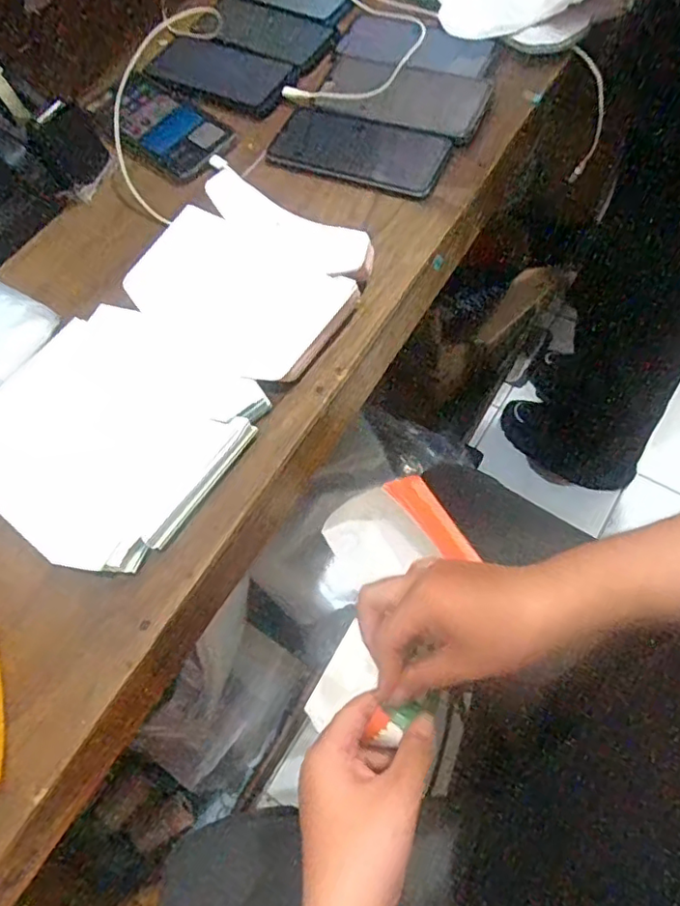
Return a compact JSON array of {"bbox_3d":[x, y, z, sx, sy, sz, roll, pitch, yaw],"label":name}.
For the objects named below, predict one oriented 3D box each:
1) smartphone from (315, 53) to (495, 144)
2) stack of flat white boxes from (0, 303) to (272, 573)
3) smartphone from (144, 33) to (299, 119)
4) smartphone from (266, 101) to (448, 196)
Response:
[{"bbox_3d":[0.065,-0.358,0.580,0.161,0.015,0.080,22,69,11],"label":"smartphone"},{"bbox_3d":[-0.175,-0.020,0.435,0.190,0.022,0.179,33,72,15],"label":"stack of flat white boxes"},{"bbox_3d":[-0.129,-0.403,0.616,0.166,0.013,0.084,29,71,14],"label":"smartphone"},{"bbox_3d":[0.019,-0.292,0.558,0.167,0.012,0.083,21,71,15],"label":"smartphone"}]

